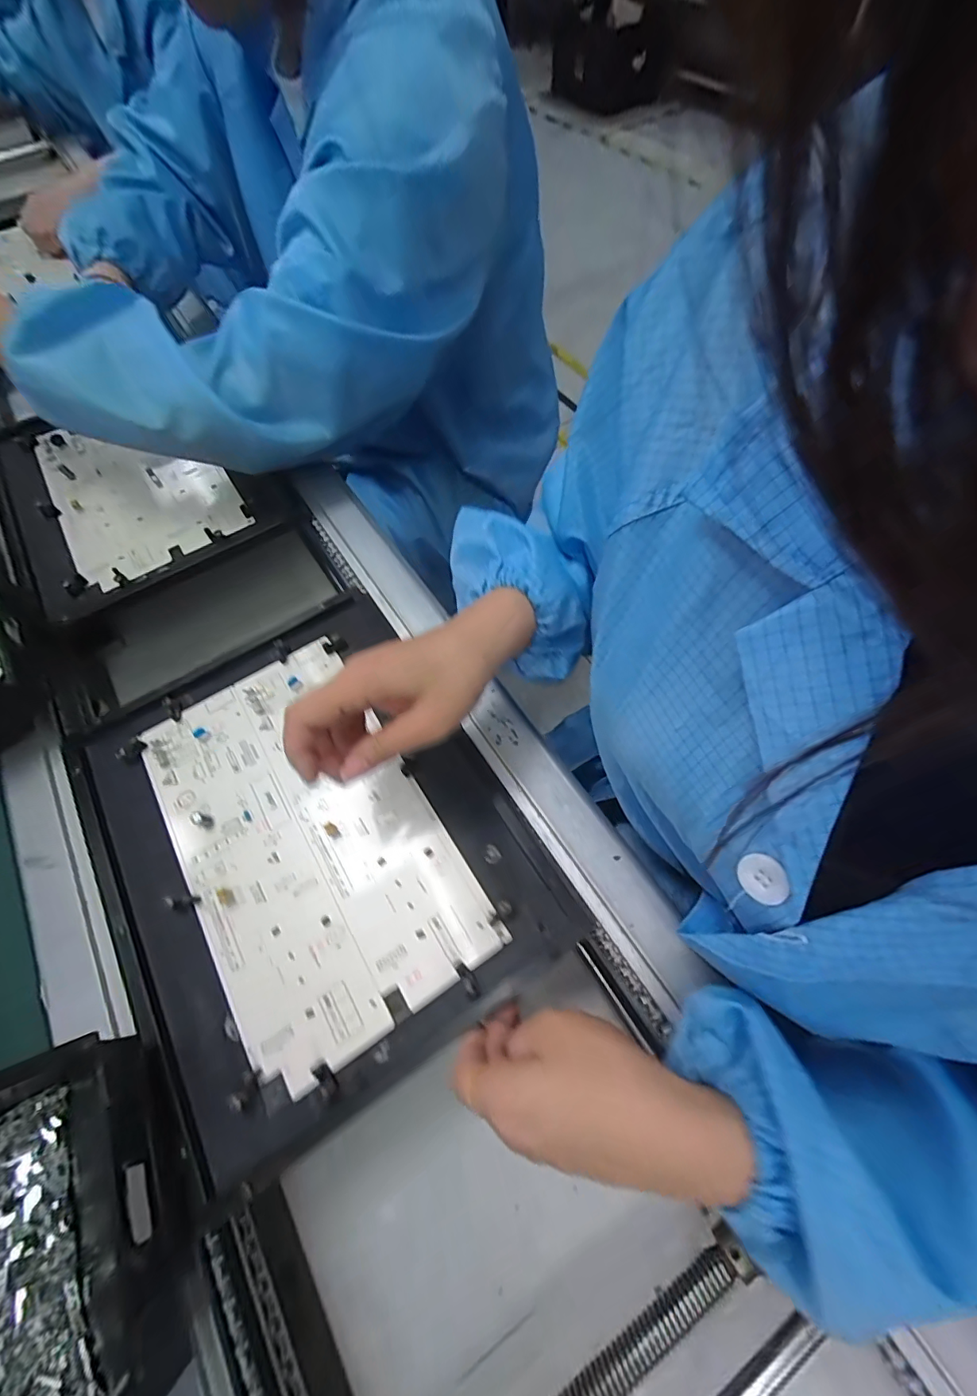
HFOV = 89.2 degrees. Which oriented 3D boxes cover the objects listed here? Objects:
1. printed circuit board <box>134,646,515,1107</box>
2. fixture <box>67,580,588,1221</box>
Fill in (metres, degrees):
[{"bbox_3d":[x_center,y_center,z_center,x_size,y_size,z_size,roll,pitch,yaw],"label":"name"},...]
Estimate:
[{"bbox_3d":[-0.138,0.098,0.371,0.171,0.010,0.290,-31,67,-12],"label":"printed circuit board"},{"bbox_3d":[-0.130,0.090,0.365,0.261,0.013,0.337,-31,67,-15],"label":"fixture"}]

